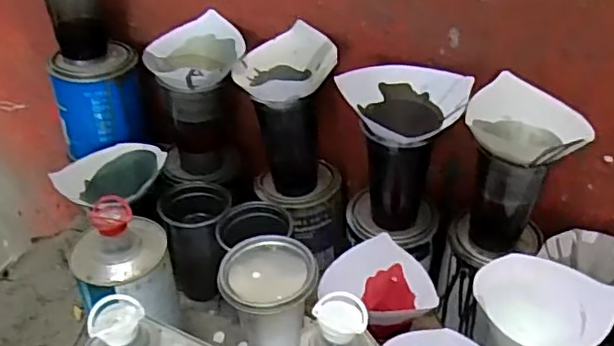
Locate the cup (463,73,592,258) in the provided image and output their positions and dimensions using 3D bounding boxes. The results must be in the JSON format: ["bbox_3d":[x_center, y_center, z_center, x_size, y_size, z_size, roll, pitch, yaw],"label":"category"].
[{"bbox_3d":[0.214,0.000,0.632,0.121,0.160,0.101,31,47,33],"label":"cup"}]

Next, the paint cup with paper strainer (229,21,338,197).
[{"bbox_3d":[-0.025,-0.067,0.712,0.110,0.176,0.100,1,38,1],"label":"paint cup with paper strainer"}]

